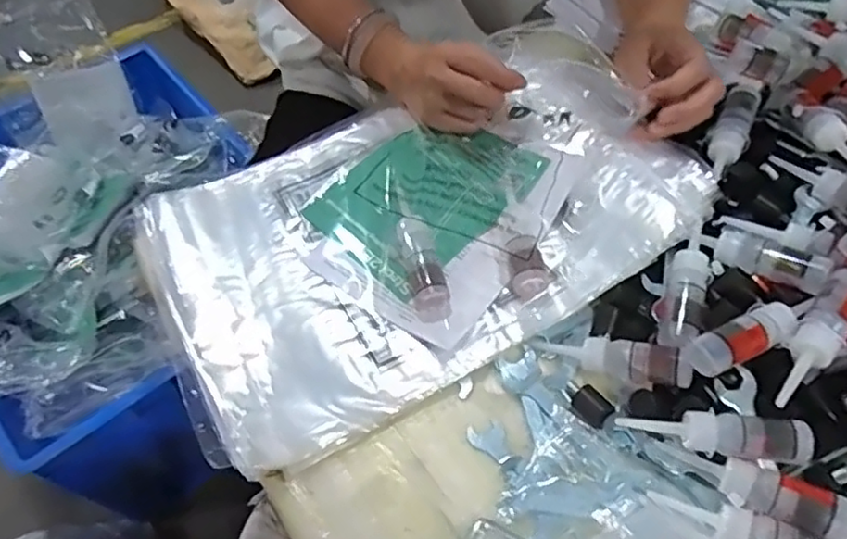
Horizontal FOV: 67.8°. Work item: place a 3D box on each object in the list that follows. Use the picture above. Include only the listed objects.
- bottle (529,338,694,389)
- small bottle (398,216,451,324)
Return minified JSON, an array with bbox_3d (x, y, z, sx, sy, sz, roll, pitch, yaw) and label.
[{"bbox_3d":[0.126,0.059,0.429,0.104,0.023,0.023,7,56,28],"label":"bottle"},{"bbox_3d":[-0.001,0.000,0.463,0.024,0.018,0.080,-14,74,-9],"label":"small bottle"}]

